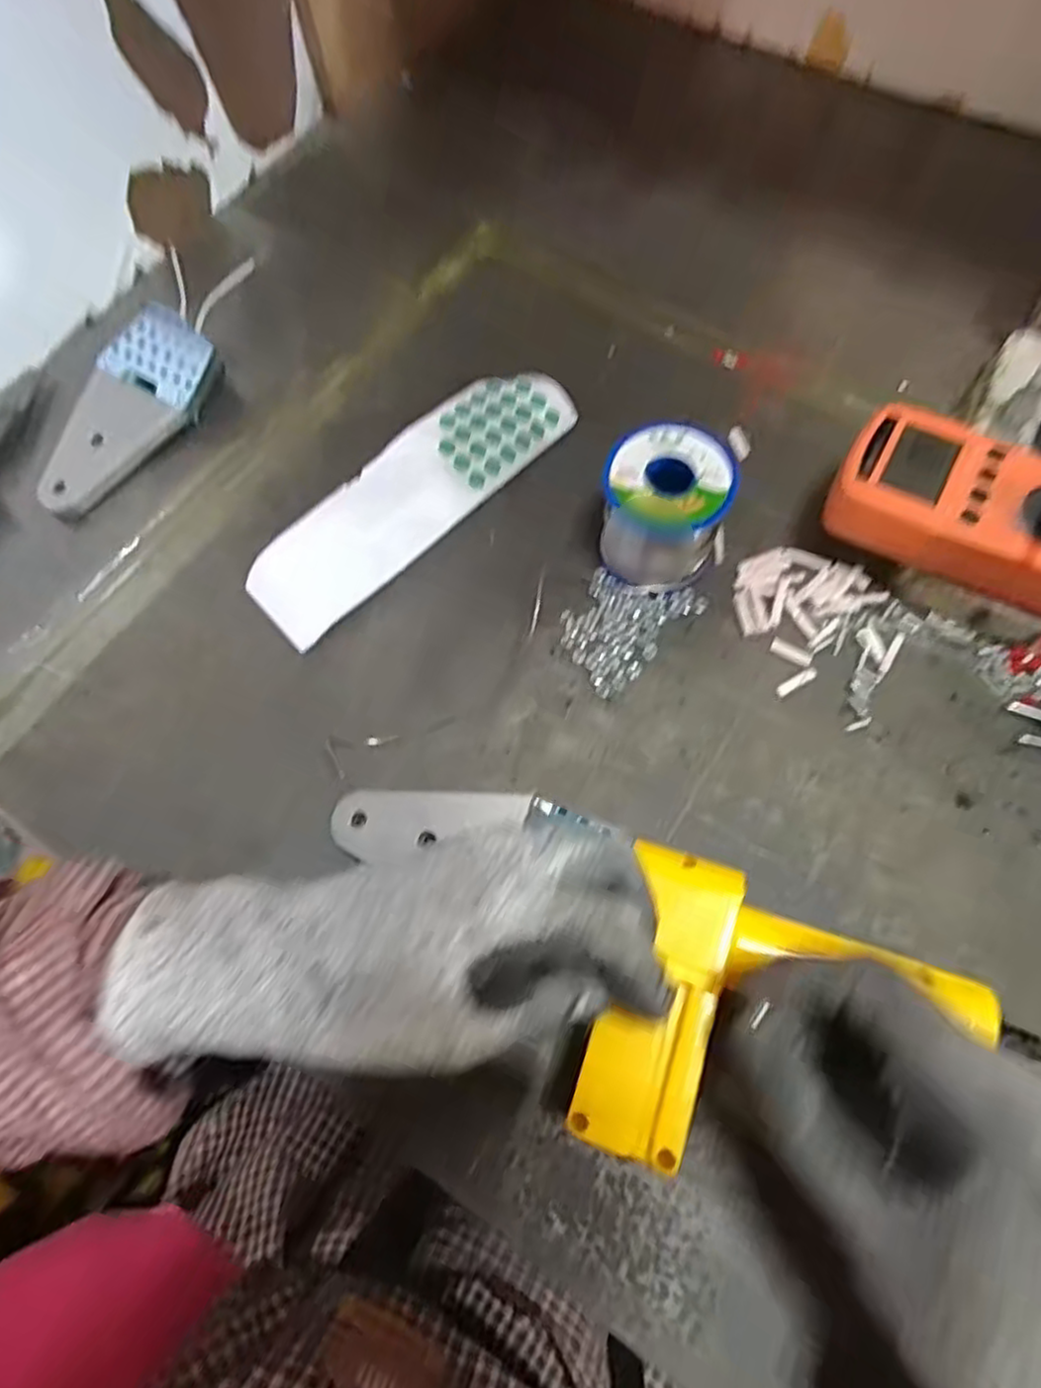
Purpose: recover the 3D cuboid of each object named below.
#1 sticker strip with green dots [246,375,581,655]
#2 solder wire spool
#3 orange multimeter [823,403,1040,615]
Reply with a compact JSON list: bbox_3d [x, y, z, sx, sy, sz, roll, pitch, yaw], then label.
[{"bbox_3d":[-0.062,-0.120,0.414,0.059,0.020,0.220,42,75,17],"label":"sticker strip with green dots"},{"bbox_3d":[0.077,-0.098,0.376,0.061,0.063,0.061,-1,68,2],"label":"solder wire spool"},{"bbox_3d":[0.220,-0.087,0.345,0.125,0.034,0.070,31,72,14],"label":"orange multimeter"}]

